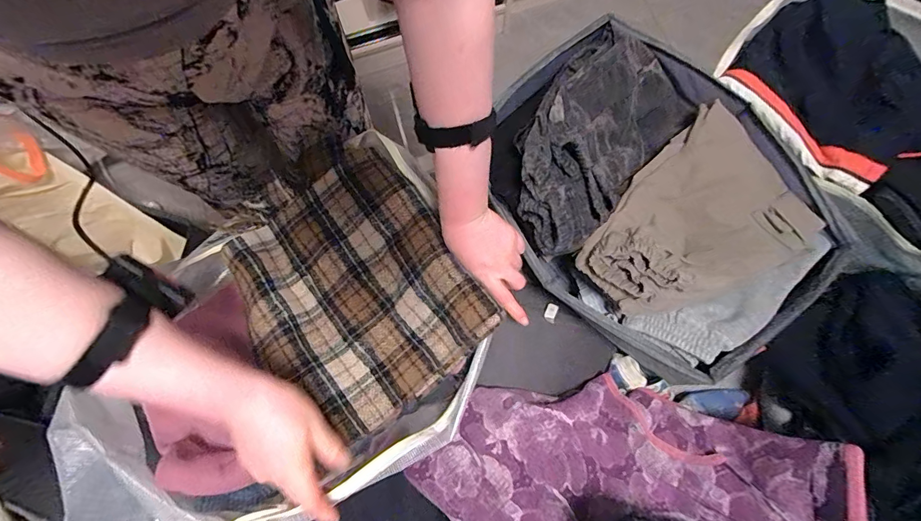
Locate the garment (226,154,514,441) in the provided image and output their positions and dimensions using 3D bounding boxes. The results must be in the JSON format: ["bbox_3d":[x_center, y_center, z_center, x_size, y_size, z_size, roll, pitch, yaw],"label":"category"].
[{"bbox_3d":[-0.143,0.025,0.522,0.279,0.084,0.326,-35,78,-8],"label":"garment"}]

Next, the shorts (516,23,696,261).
[{"bbox_3d":[0.169,-0.174,0.547,0.181,0.094,0.324,40,80,10],"label":"shorts"}]

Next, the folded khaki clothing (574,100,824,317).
[{"bbox_3d":[0.299,-0.045,0.503,0.288,0.059,0.210,-40,79,-9],"label":"folded khaki clothing"}]

